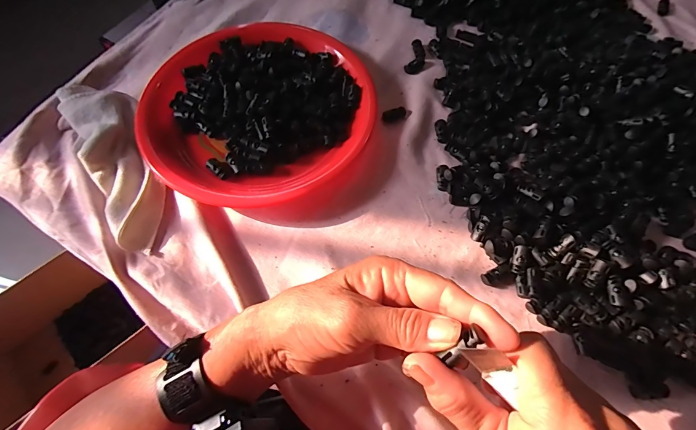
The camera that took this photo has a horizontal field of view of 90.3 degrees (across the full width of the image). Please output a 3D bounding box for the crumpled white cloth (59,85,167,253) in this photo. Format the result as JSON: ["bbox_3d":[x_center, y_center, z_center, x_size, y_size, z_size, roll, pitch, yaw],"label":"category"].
[{"bbox_3d":[-0.245,-0.066,0.370,0.070,0.028,0.210,-32,71,-12],"label":"crumpled white cloth"}]

